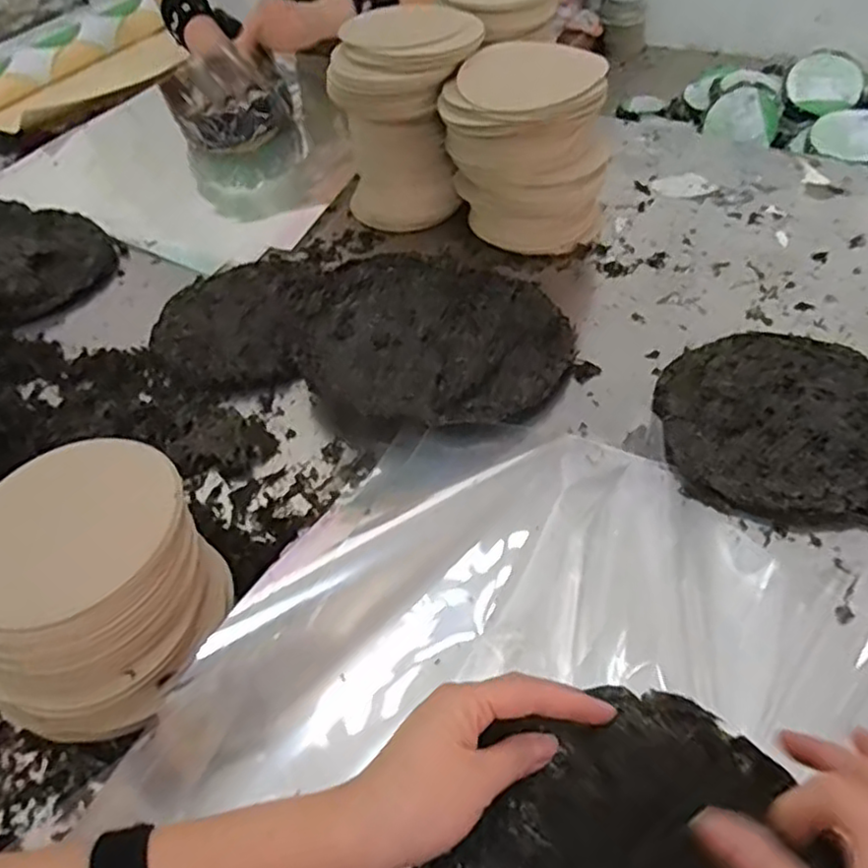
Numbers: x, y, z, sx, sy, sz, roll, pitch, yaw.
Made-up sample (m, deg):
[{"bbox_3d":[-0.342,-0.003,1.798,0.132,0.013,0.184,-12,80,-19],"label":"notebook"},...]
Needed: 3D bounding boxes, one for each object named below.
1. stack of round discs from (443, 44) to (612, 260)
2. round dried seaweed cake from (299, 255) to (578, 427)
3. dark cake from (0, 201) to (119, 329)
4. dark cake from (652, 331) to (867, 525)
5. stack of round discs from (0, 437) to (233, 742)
[{"bbox_3d":[0.097,-0.301,0.742,0.140,0.199,0.128,-24,50,-14],"label":"stack of round discs"},{"bbox_3d":[0.004,-0.095,0.668,0.249,0.052,0.196,-2,47,3],"label":"round dried seaweed cake"},{"bbox_3d":[-0.581,-0.237,0.893,0.353,0.042,0.205,20,54,23],"label":"dark cake"},{"bbox_3d":[0.289,-0.013,0.576,0.191,0.021,0.198,-4,48,4],"label":"dark cake"},{"bbox_3d":[-0.227,0.101,0.465,0.153,0.110,0.167,-19,49,-12],"label":"stack of round discs"}]

